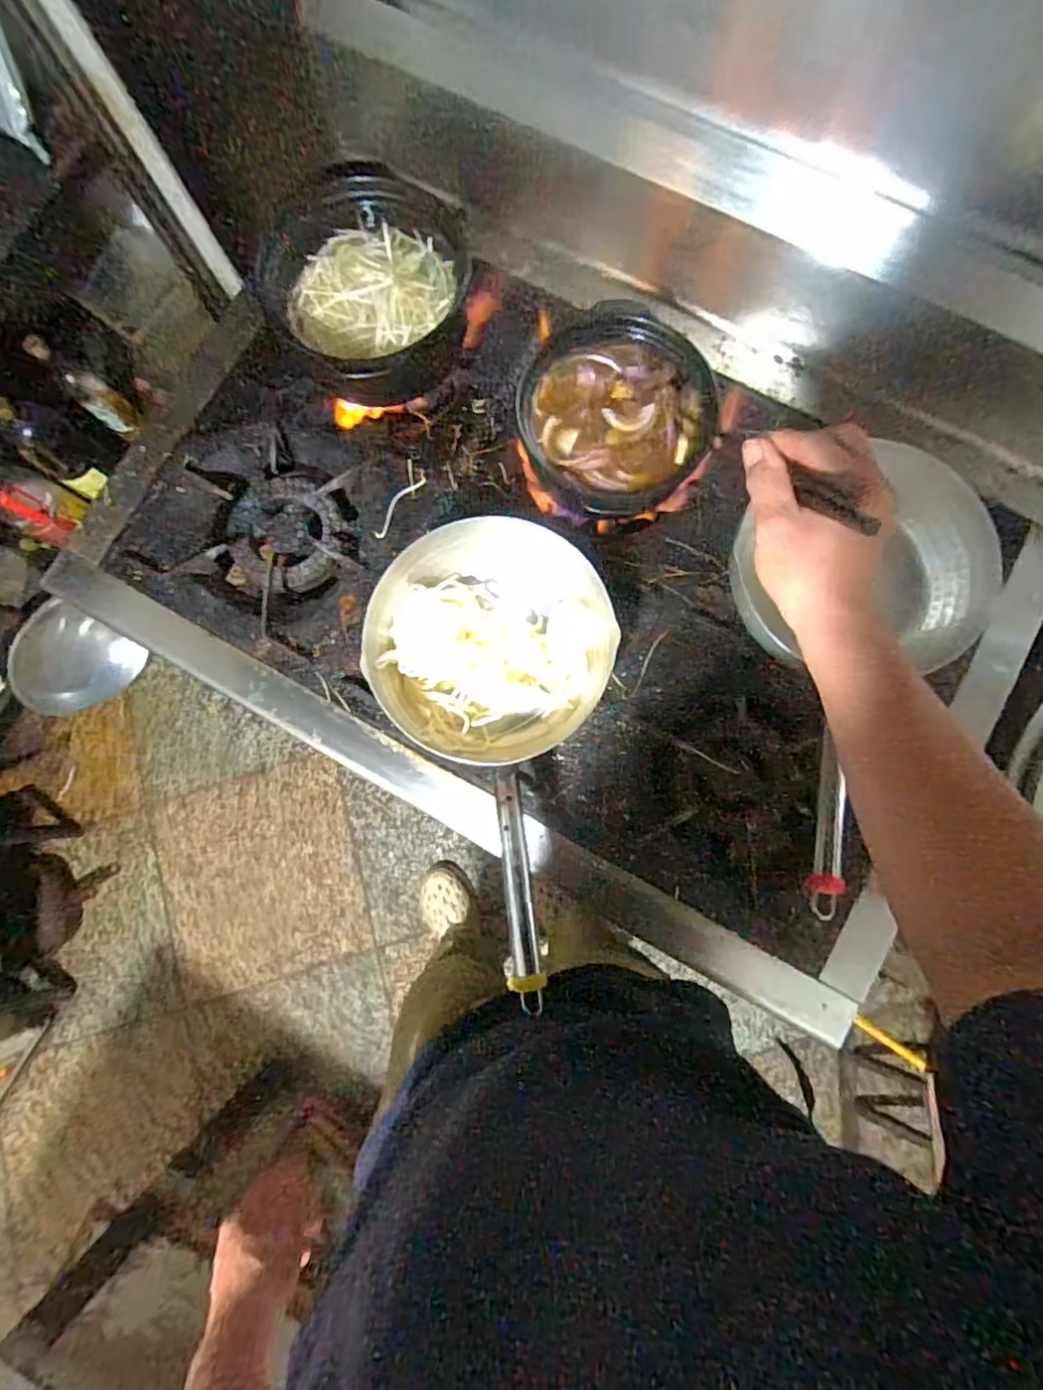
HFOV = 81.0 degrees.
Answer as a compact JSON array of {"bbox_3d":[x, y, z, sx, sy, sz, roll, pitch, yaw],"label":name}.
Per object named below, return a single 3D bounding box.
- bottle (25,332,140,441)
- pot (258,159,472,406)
[{"bbox_3d":[-0.876,-0.617,1.236,0.072,0.235,0.069,41,85,6],"label":"bottle"},{"bbox_3d":[-0.169,-0.449,0.677,0.208,0.086,0.206,0,82,1],"label":"pot"}]

